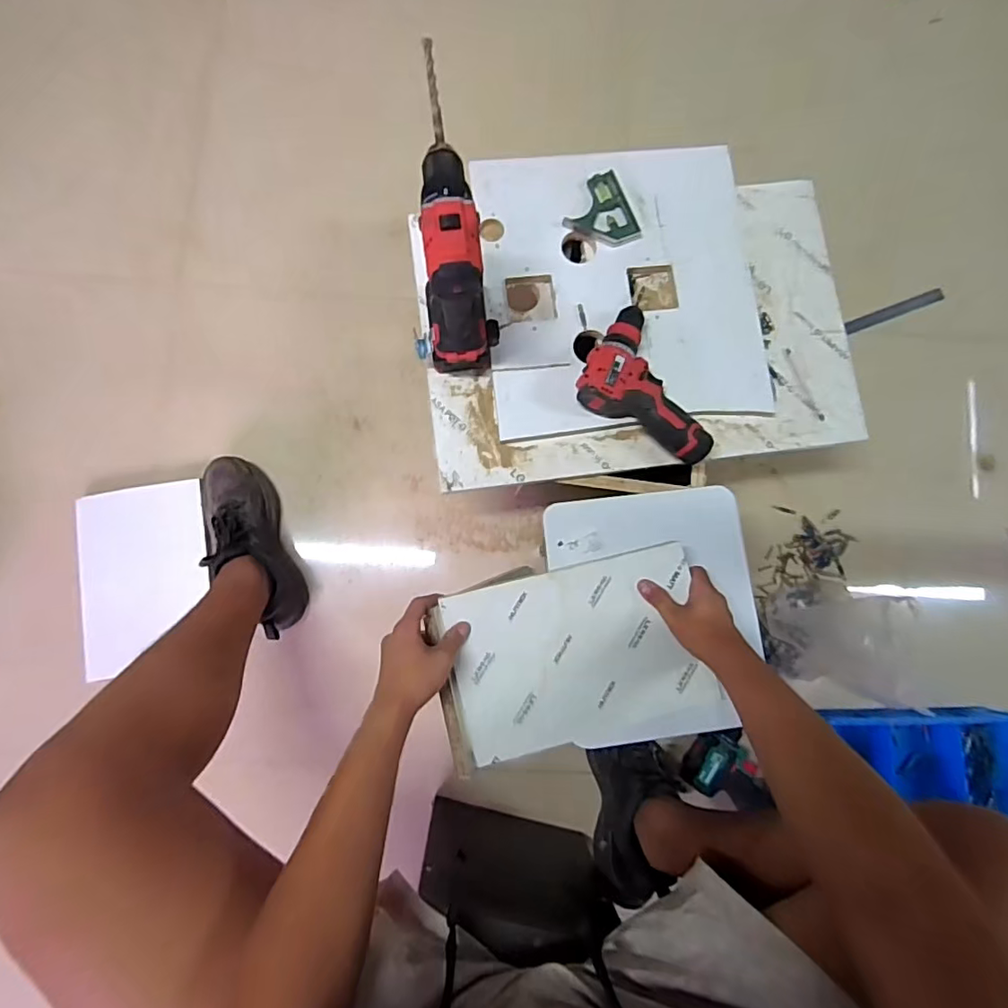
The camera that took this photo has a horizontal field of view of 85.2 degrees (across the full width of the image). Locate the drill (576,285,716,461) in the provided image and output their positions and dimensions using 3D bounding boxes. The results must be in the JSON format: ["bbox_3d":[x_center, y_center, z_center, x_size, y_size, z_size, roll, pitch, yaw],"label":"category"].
[{"bbox_3d":[0.202,-0.171,0.726,0.212,0.064,0.167,28,81,1],"label":"drill"}]

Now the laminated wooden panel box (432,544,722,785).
[{"bbox_3d":[0.077,0.173,0.642,0.311,0.021,0.205,-16,84,-4],"label":"laminated wooden panel box"}]

